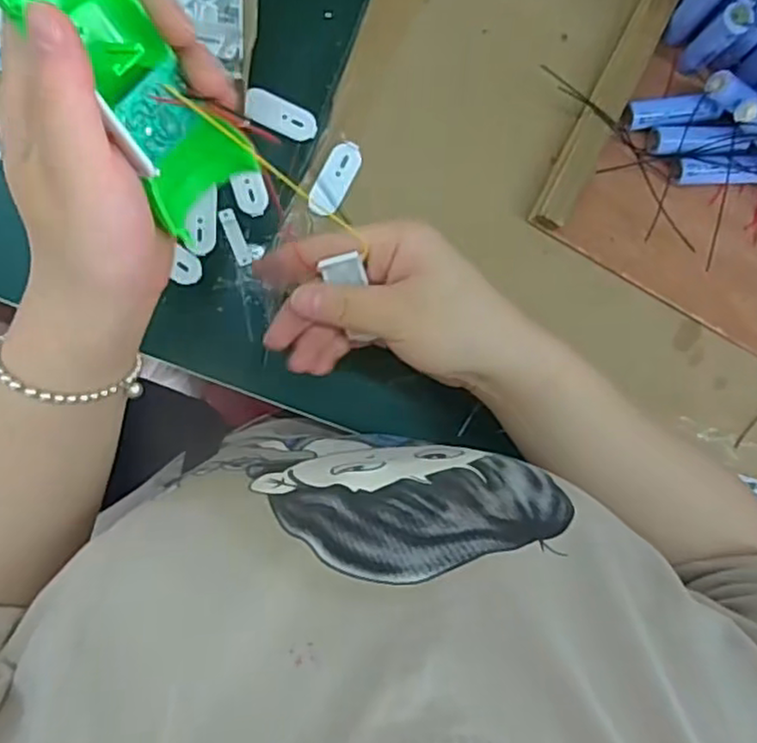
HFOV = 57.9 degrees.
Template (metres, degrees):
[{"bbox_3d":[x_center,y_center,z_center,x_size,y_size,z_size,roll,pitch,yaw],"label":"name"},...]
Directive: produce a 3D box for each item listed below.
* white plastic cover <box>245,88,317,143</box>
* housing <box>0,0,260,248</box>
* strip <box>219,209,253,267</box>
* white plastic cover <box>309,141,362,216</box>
[{"bbox_3d":[-0.062,-0.164,0.437,0.047,0.007,0.022,21,89,-8],"label":"white plastic cover"},{"bbox_3d":[-0.097,-0.118,0.245,0.045,0.165,0.029,-39,51,-5],"label":"housing"},{"bbox_3d":[-0.092,-0.086,0.442,0.009,0.004,0.037,-22,94,-7],"label":"strip"},{"bbox_3d":[-0.027,-0.124,0.442,0.021,0.006,0.050,27,88,-8],"label":"white plastic cover"}]

